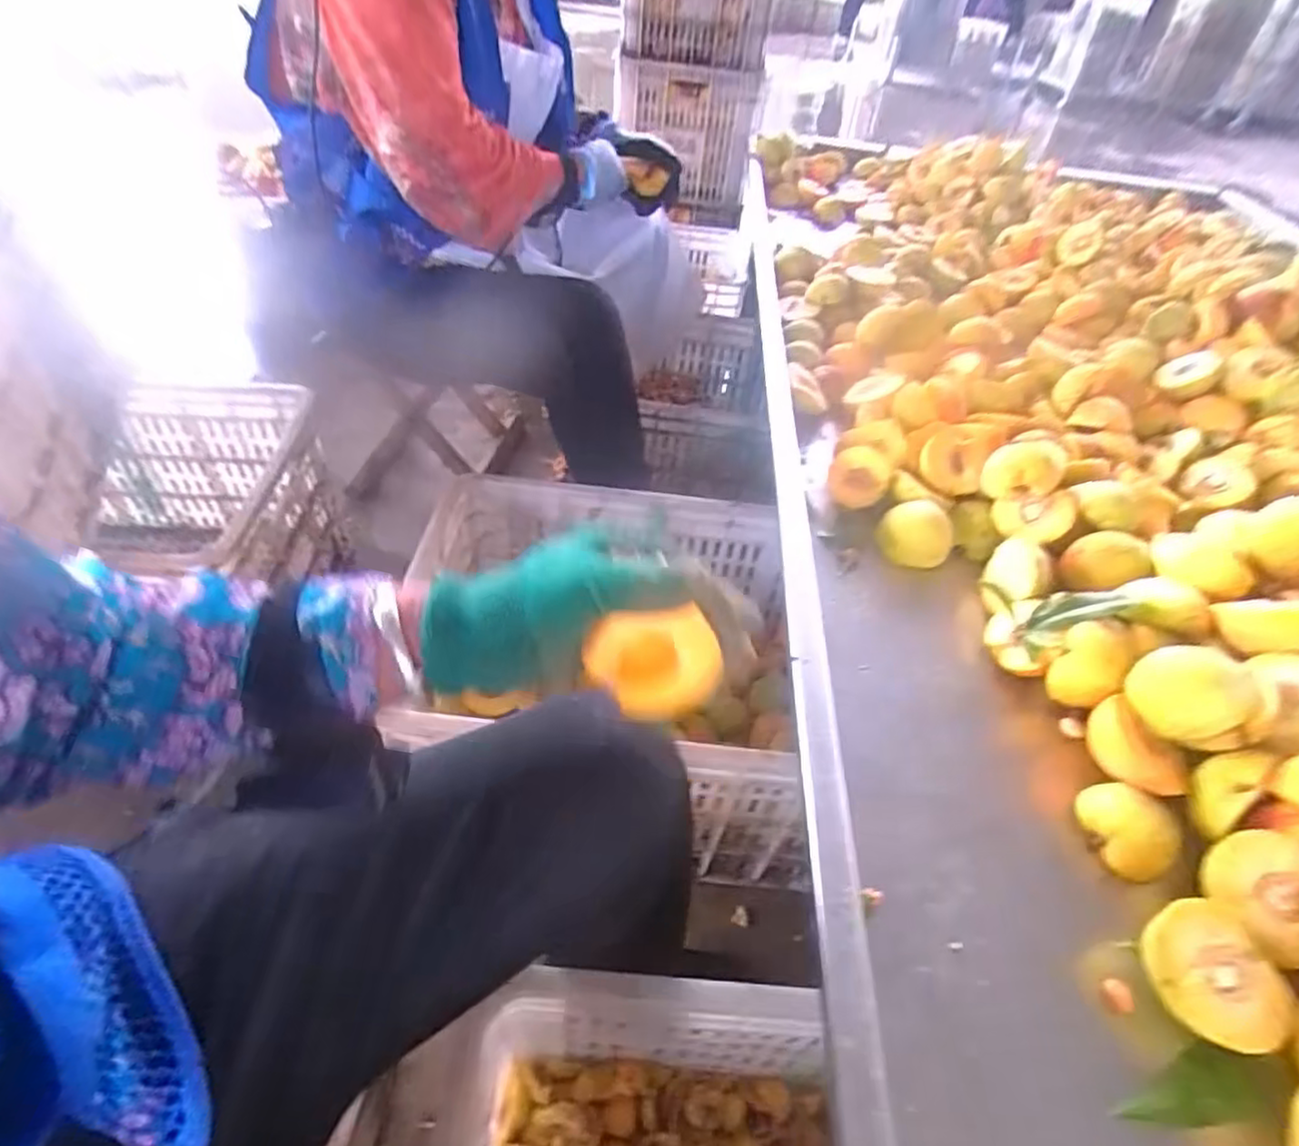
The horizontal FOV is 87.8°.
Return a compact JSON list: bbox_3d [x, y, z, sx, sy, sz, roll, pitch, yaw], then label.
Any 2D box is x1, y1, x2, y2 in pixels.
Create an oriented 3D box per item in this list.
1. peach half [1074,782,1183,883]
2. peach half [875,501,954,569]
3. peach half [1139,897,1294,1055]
[{"bbox_3d":[0.295,0.156,0.415,0.041,0.029,0.055,-4,45,-11],"label":"peach half"},{"bbox_3d":[0.233,-0.035,0.591,0.059,0.040,0.049,11,44,2],"label":"peach half"},{"bbox_3d":[0.288,0.211,0.351,0.064,0.032,0.063,3,44,-3],"label":"peach half"}]

